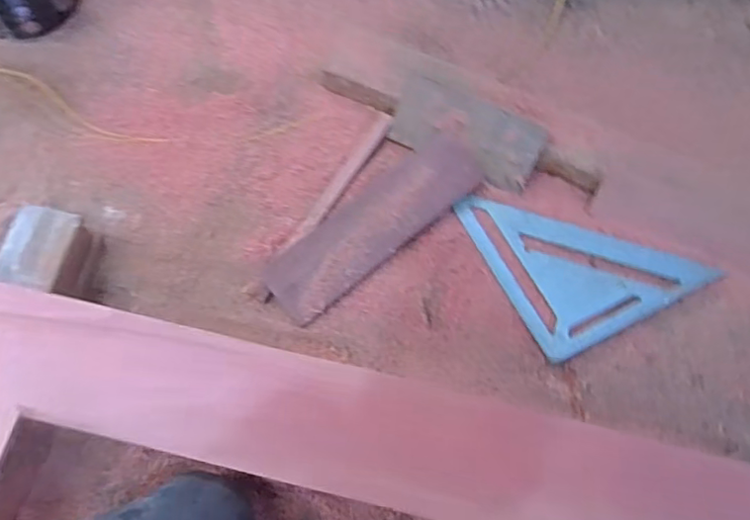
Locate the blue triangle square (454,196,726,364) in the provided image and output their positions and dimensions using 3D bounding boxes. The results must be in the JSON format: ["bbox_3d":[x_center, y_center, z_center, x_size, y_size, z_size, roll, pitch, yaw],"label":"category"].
[{"bbox_3d":[0.296,-0.021,0.837,0.270,0.021,0.254,-24,72,-12],"label":"blue triangle square"}]

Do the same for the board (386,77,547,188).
[{"bbox_3d":[0.134,-0.189,0.868,0.223,0.024,0.105,25,91,6],"label":"board"}]

